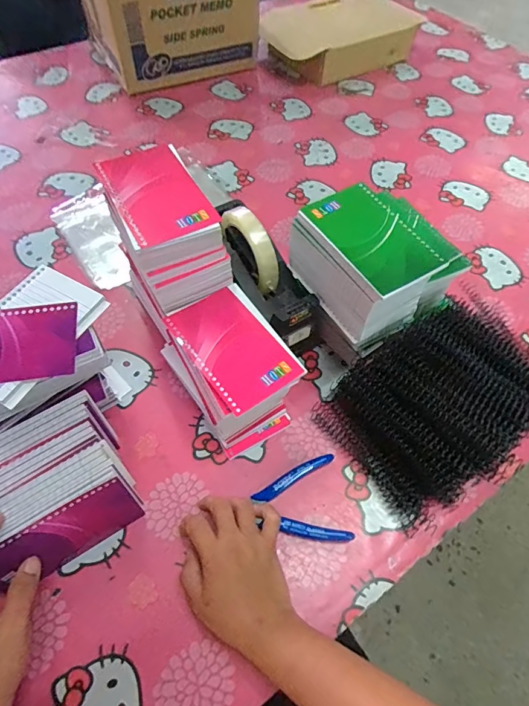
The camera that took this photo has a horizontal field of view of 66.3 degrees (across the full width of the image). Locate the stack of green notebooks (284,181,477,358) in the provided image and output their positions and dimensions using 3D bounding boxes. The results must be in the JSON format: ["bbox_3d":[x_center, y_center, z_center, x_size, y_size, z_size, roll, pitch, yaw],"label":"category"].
[{"bbox_3d":[0.097,-0.089,0.440,0.084,0.113,0.141,-29,63,-19],"label":"stack of green notebooks"}]

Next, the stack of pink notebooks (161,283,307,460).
[{"bbox_3d":[-0.039,0.016,0.445,0.095,0.105,0.146,-27,63,-18],"label":"stack of pink notebooks"}]

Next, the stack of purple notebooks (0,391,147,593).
[{"bbox_3d":[-0.208,0.131,0.382,0.148,0.076,0.114,-29,63,-19],"label":"stack of purple notebooks"}]

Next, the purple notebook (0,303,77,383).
[{"bbox_3d":[-0.241,-0.007,0.374,0.123,0.013,0.072,-6,70,-15],"label":"purple notebook"}]

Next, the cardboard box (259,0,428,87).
[{"bbox_3d":[0.175,-0.727,0.928,0.341,0.089,0.214,-30,64,-19],"label":"cardboard box"}]

